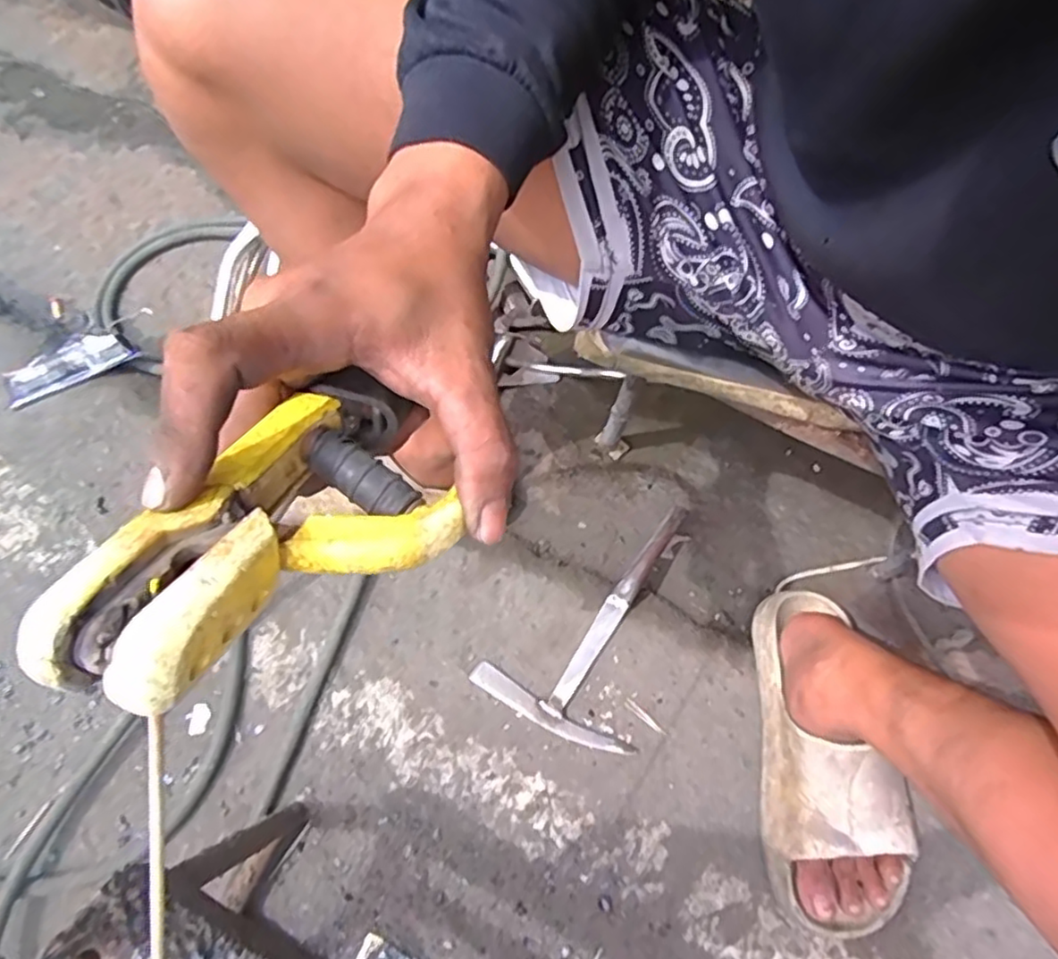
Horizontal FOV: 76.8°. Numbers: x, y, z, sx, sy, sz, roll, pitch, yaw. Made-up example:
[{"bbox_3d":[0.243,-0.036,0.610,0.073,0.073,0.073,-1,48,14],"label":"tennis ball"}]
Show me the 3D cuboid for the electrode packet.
[{"bbox_3d":[-0.574,-0.143,0.826,0.152,0.028,0.044,-29,71,-9],"label":"electrode packet"}]

